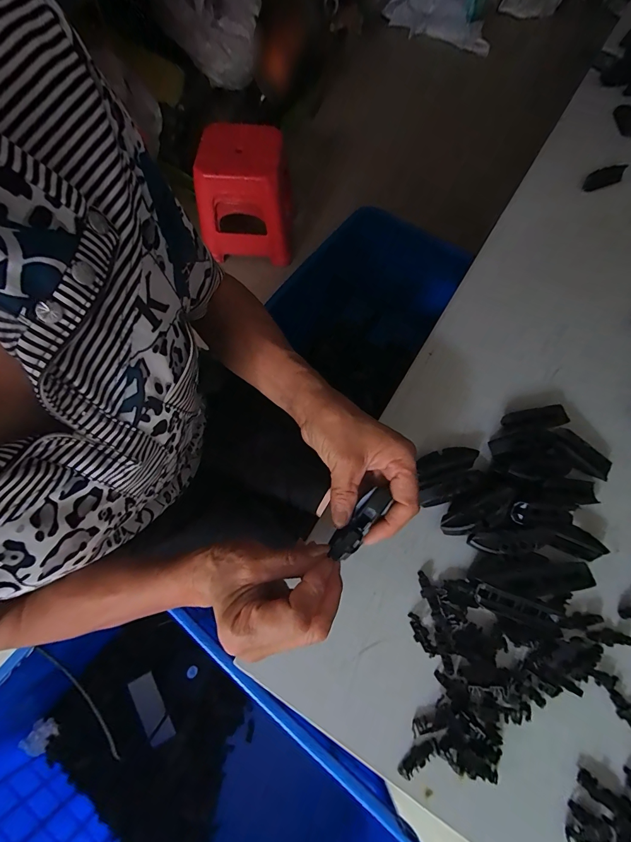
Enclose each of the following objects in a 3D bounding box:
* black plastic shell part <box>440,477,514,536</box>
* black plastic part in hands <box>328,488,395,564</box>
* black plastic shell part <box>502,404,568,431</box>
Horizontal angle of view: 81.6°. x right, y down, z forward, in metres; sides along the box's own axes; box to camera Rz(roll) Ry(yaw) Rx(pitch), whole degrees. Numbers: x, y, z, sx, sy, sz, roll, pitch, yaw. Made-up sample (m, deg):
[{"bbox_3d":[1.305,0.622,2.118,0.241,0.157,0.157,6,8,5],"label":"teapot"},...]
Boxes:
[{"bbox_3d":[0.147,0.081,0.339,0.069,0.017,0.035,-36,34,4],"label":"black plastic shell part"},{"bbox_3d":[0.034,0.074,0.273,0.019,0.021,0.064,36,61,15],"label":"black plastic part in hands"},{"bbox_3d":[0.229,-0.001,0.384,0.063,0.012,0.025,-6,66,-3],"label":"black plastic shell part"}]

